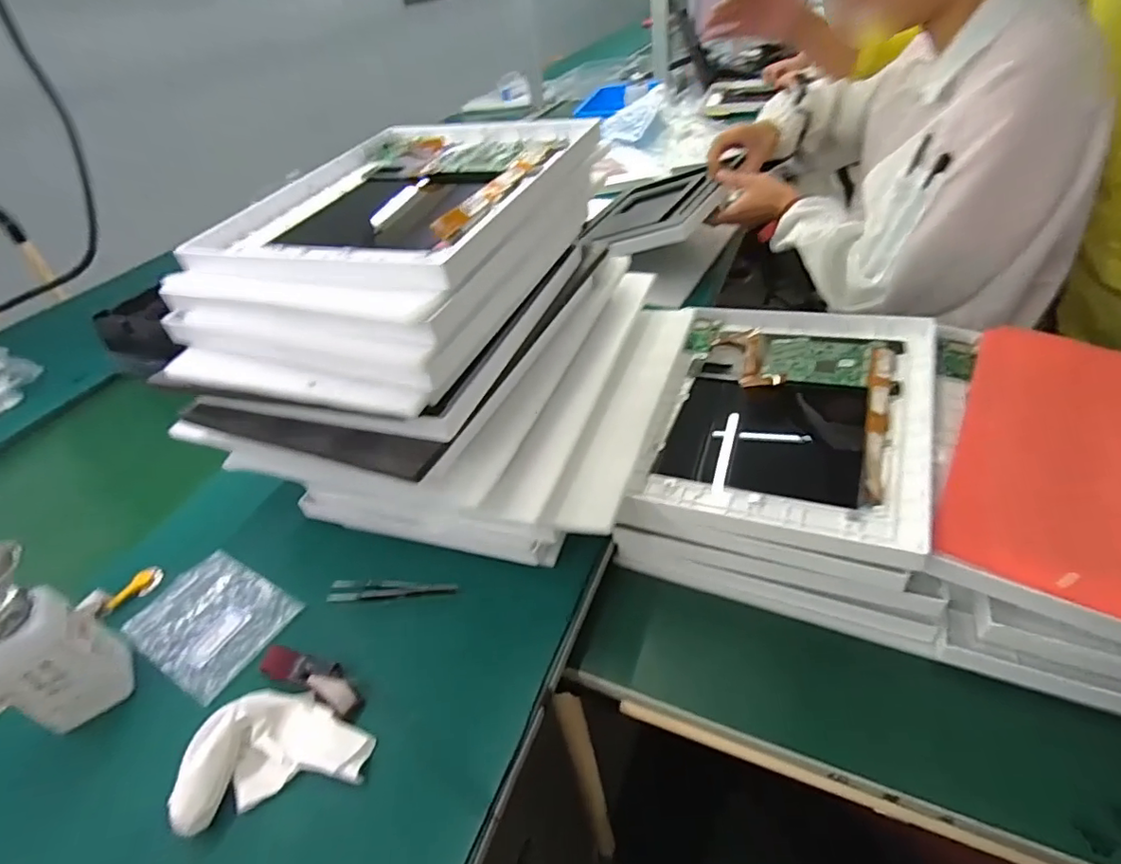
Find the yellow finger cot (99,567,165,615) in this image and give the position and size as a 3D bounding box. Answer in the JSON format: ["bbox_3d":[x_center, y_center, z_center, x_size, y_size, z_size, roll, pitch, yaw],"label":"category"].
[{"bbox_3d":[-0.397,0.149,0.525,0.015,0.023,0.057,11,45,16],"label":"yellow finger cot"}]

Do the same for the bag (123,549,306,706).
[{"bbox_3d":[-0.302,0.162,0.492,0.132,0.013,0.098,17,47,28],"label":"bag"}]

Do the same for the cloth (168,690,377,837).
[{"bbox_3d":[-0.198,0.215,0.392,0.123,0.035,0.077,-16,40,-9],"label":"cloth"}]

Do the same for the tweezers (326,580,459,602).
[{"bbox_3d":[-0.145,0.138,0.491,0.112,0.008,0.022,-5,40,6],"label":"tweezers"}]

